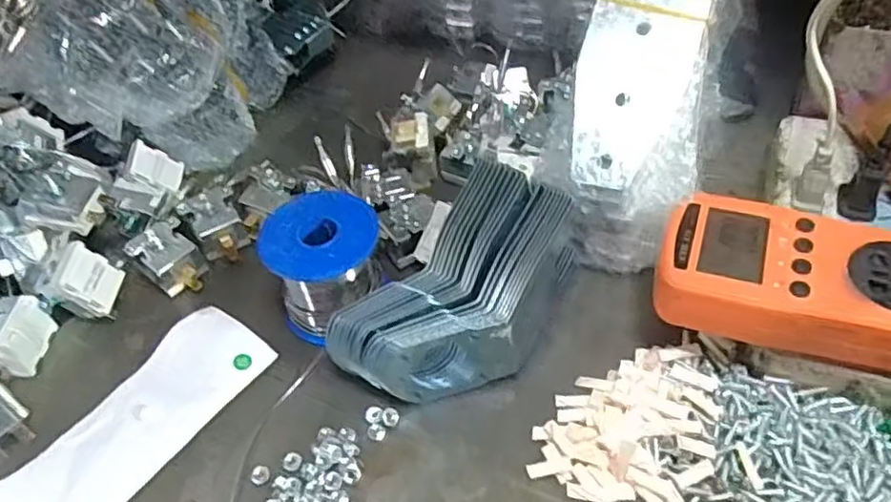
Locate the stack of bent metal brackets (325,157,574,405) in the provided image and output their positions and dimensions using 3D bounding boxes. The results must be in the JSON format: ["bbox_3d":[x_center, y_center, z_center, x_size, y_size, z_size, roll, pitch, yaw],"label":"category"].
[{"bbox_3d":[0.013,0.023,0.350,0.074,0.061,0.139,33,59,29],"label":"stack of bent metal brackets"}]

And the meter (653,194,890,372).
[{"bbox_3d":[0.168,0.012,0.313,0.126,0.034,0.067,13,52,17],"label":"meter"}]

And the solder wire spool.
[{"bbox_3d":[-0.066,0.006,0.372,0.063,0.058,0.057,-27,51,-16],"label":"solder wire spool"}]

